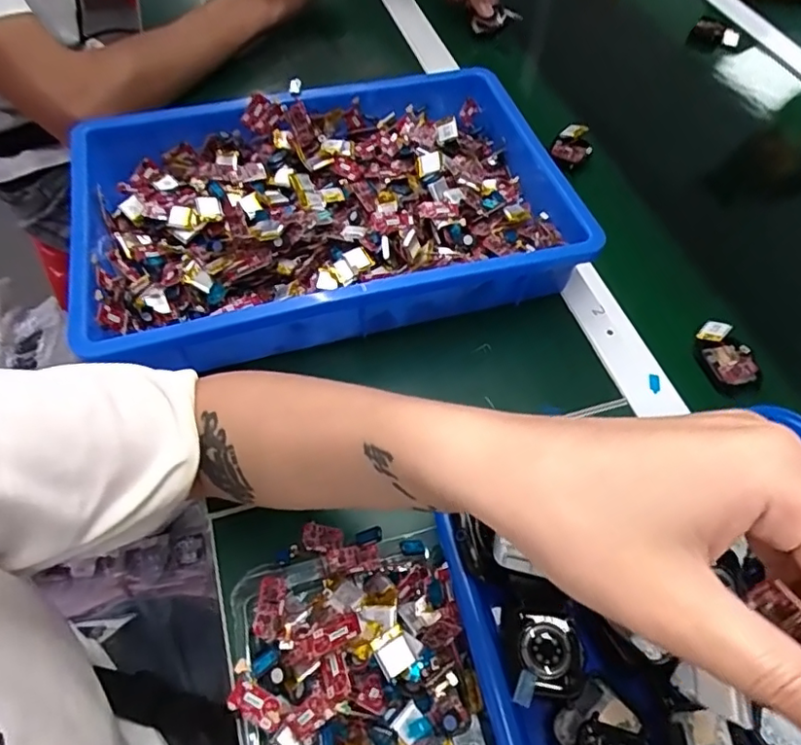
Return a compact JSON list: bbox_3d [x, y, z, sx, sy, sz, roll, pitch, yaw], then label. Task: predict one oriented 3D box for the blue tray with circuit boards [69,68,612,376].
[{"bbox_3d":[-0.063,-0.146,0.480,0.381,0.061,0.274,-12,58,-12],"label":"blue tray with circuit boards"}]

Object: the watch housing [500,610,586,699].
[{"bbox_3d":[0.072,0.142,0.294,0.036,0.016,0.040,6,56,0],"label":"watch housing"}]

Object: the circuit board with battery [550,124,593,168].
[{"bbox_3d":[0.173,-0.229,0.579,0.036,0.024,0.045,25,58,13],"label":"circuit board with battery"}]

